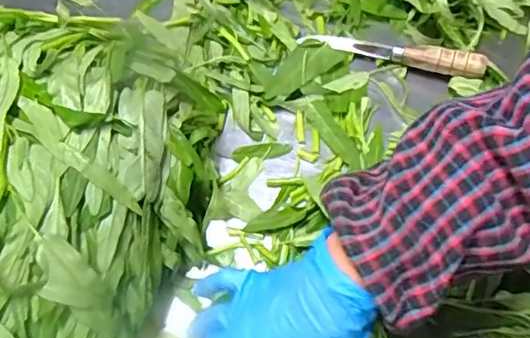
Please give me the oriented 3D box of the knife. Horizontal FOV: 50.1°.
[{"bbox_3d":[0.135,-0.129,0.609,0.195,0.026,0.020,16,60,12],"label":"knife"}]

